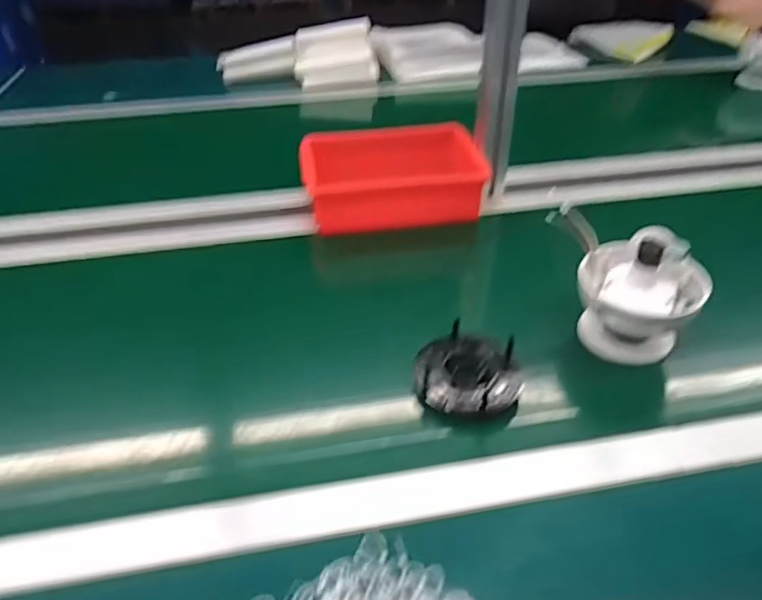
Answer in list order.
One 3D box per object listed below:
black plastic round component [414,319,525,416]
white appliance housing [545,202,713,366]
[{"bbox_3d":[0.084,0.069,0.563,0.100,0.026,0.105,-2,39,-4],"label":"black plastic round component"},{"bbox_3d":[0.244,-0.018,0.598,0.100,0.110,0.150,-24,45,-28],"label":"white appliance housing"}]

